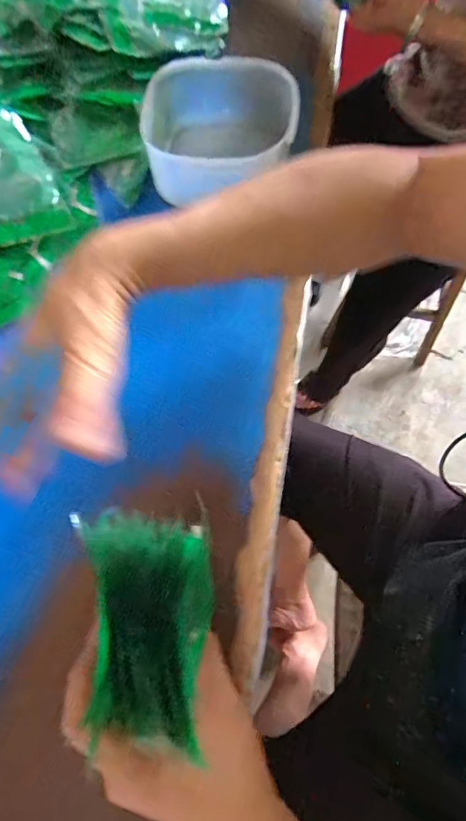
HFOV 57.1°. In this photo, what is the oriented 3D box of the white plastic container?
[{"bbox_3d":[-0.013,-0.311,0.485,0.159,0.091,0.156,2,71,2],"label":"white plastic container"}]

